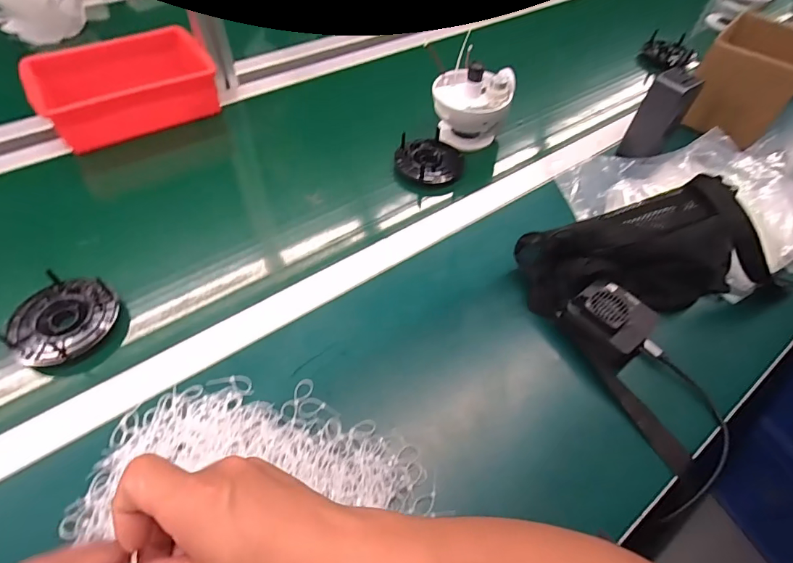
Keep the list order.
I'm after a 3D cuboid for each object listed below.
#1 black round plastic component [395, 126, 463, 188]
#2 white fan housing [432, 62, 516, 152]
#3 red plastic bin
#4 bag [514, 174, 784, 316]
[{"bbox_3d":[0.045,-0.184,0.644,0.101,0.034,0.089,37,59,22],"label":"black round plastic component"},{"bbox_3d":[0.111,-0.264,0.665,0.114,0.122,0.091,19,54,11],"label":"white fan housing"},{"bbox_3d":[-0.431,-0.311,0.689,0.249,0.076,0.165,-28,59,-22],"label":"red plastic bin"},{"bbox_3d":[0.288,-0.041,0.504,0.289,0.099,0.121,-5,53,-7],"label":"bag"}]

